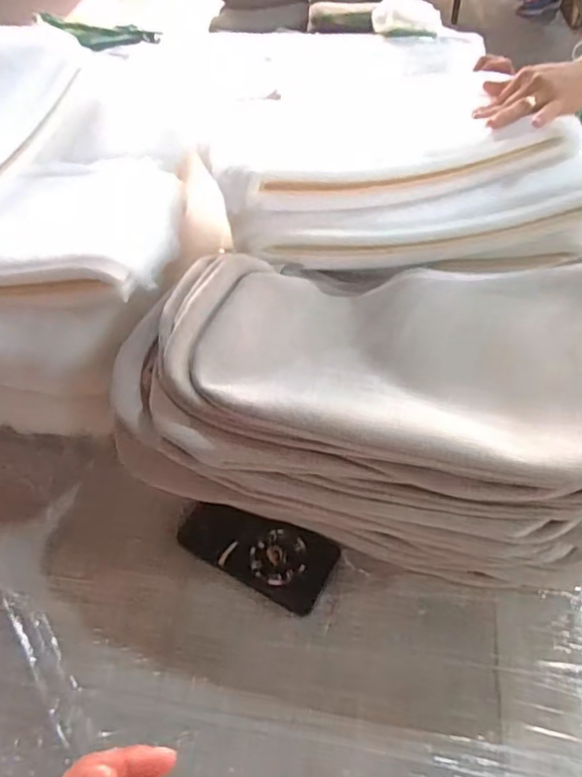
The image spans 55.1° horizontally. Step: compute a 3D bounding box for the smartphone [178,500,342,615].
[{"bbox_3d":[-0.036,0.164,0.585,0.161,0.011,0.075,24,69,17],"label":"smartphone"}]

